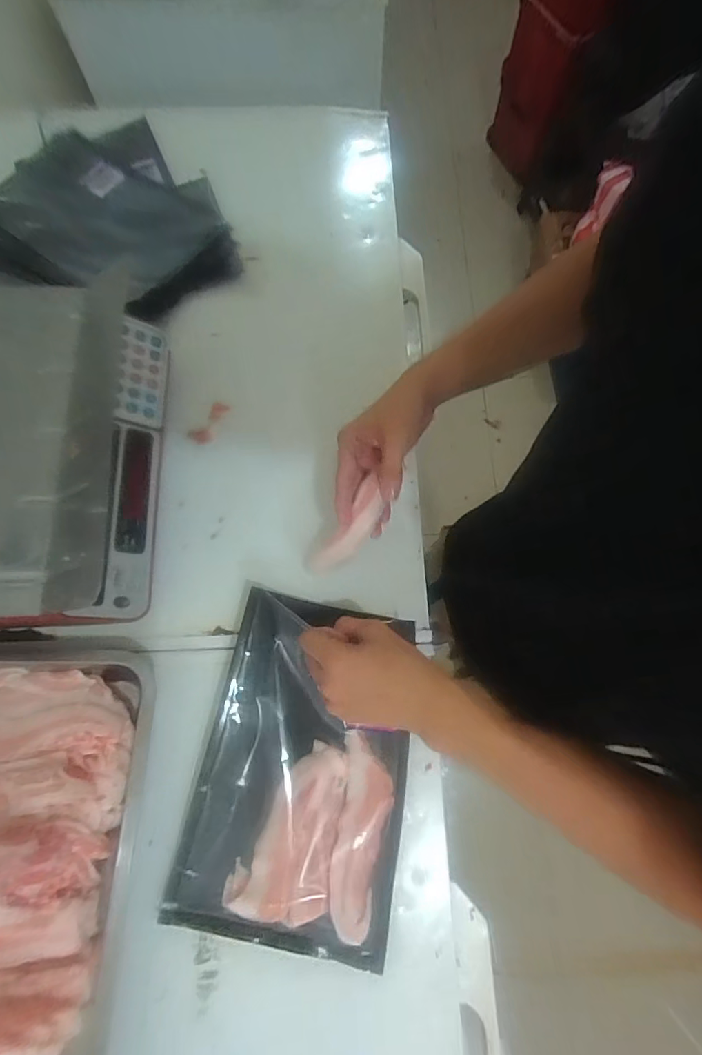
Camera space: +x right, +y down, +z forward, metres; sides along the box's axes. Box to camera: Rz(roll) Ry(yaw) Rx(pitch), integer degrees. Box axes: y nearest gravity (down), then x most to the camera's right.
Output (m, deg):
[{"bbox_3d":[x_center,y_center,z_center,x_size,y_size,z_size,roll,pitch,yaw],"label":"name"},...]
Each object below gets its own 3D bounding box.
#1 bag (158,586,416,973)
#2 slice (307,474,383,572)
[{"bbox_3d":[-0.044,0.224,0.462,0.195,0.041,0.296,11,73,4],"label":"bag"},{"bbox_3d":[-0.002,0.004,0.498,0.037,0.023,0.113,38,102,12],"label":"slice"}]

